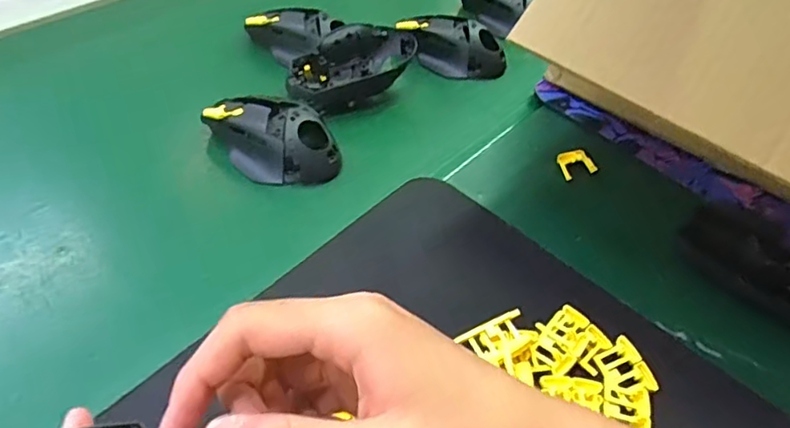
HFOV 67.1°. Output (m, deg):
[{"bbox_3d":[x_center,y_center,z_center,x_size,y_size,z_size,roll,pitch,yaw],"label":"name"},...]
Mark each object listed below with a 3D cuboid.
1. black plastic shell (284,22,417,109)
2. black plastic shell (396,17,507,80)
[{"bbox_3d":[-0.041,-0.131,0.529,0.114,0.042,0.068,-12,50,-19],"label":"black plastic shell"},{"bbox_3d":[0.054,-0.164,0.571,0.113,0.032,0.047,27,48,16],"label":"black plastic shell"}]

